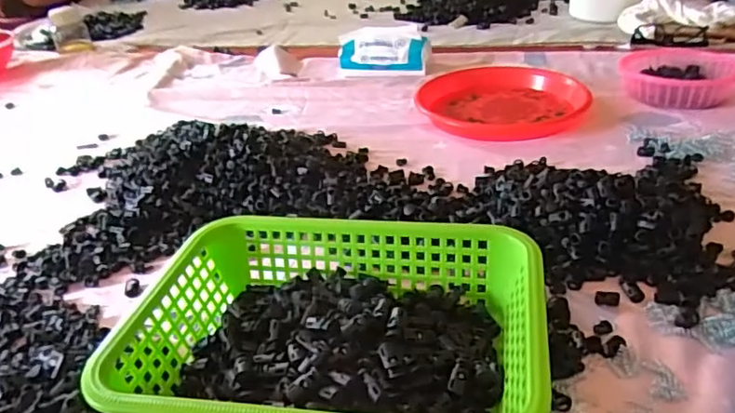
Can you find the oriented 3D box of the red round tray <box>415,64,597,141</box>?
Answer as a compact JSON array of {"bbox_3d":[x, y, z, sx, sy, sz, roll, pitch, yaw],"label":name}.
[{"bbox_3d":[0.192,-0.174,0.895,0.217,0.036,0.247,-16,34,-17],"label":"red round tray"}]

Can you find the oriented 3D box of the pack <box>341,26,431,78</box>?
[{"bbox_3d":[0.029,-0.282,1.061,0.164,0.076,0.071,2,33,9],"label":"pack"}]

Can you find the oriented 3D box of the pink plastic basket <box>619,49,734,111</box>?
[{"bbox_3d":[0.473,-0.195,0.882,0.167,0.043,0.158,17,38,30],"label":"pink plastic basket"}]

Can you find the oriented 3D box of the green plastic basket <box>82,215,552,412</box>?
[{"bbox_3d":[-0.023,0.097,0.444,0.293,0.077,0.209,2,33,10],"label":"green plastic basket"}]

